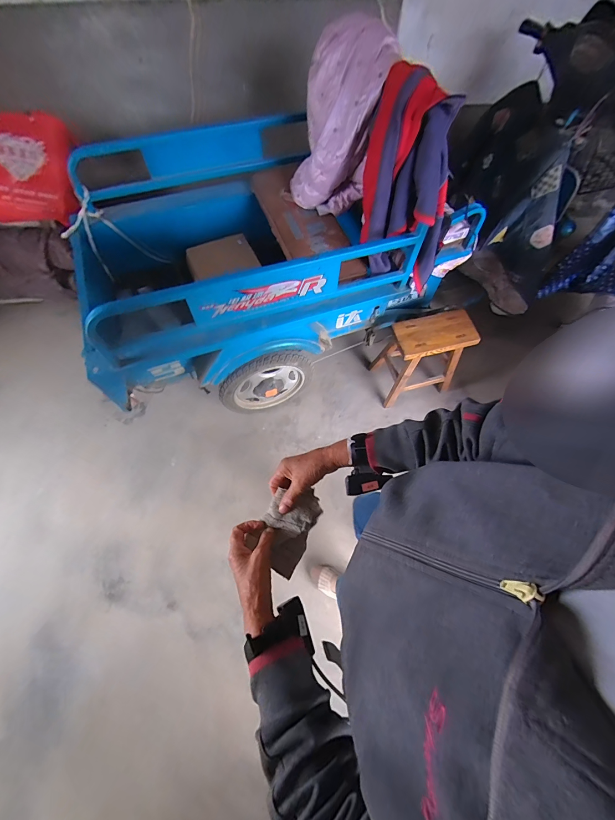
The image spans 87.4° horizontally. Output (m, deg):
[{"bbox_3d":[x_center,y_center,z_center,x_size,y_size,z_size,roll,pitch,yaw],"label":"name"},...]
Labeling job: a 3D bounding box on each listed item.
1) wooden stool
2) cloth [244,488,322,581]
[{"bbox_3d":[0.507,-0.237,1.436,0.325,0.386,0.235,-12,67,-6],"label":"wooden stool"},{"bbox_3d":[-0.031,0.180,0.502,0.082,0.027,0.122,28,69,13],"label":"cloth"}]

